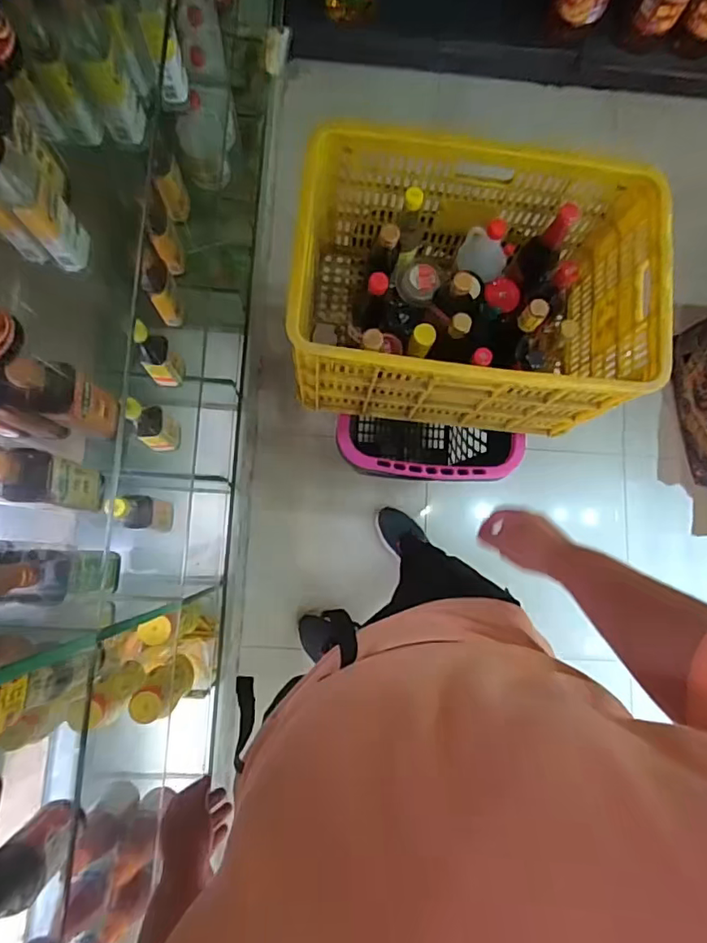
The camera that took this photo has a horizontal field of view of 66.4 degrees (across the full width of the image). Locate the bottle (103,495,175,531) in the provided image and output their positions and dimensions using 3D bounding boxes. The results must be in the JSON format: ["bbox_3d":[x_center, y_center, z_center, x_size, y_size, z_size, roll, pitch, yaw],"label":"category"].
[{"bbox_3d":[-0.356,0.069,0.910,0.052,0.178,0.054,7,81,-3],"label":"bottle"}]

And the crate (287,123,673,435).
[{"bbox_3d":[0.180,-0.301,0.931,0.536,0.320,0.395,3,82,-3],"label":"crate"}]

